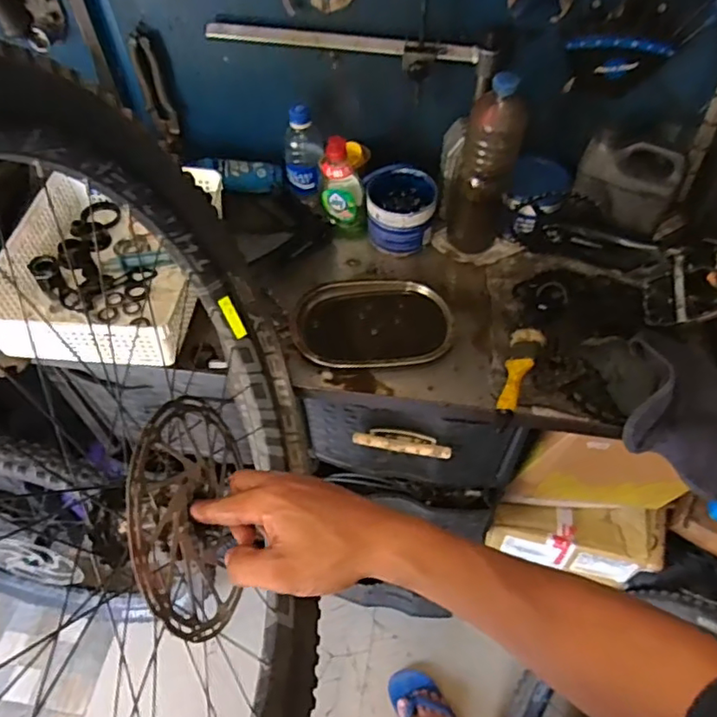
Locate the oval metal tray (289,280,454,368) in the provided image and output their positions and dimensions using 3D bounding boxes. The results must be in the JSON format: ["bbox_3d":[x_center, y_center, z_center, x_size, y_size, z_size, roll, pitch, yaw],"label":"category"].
[{"bbox_3d":[0.020,-0.044,0.802,0.212,0.031,0.146,-7,54,-3],"label":"oval metal tray"}]

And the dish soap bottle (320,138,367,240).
[{"bbox_3d":[-0.025,-0.265,0.897,0.064,0.164,0.061,-7,54,-3],"label":"dish soap bottle"}]

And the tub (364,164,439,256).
[{"bbox_3d":[0.064,-0.228,0.888,0.103,0.097,0.104,-1,54,1],"label":"tub"}]

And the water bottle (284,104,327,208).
[{"bbox_3d":[-0.084,-0.324,0.922,0.059,0.153,0.065,11,55,10],"label":"water bottle"}]

